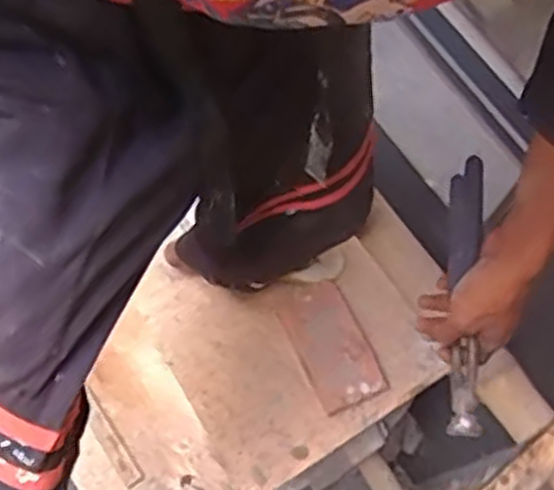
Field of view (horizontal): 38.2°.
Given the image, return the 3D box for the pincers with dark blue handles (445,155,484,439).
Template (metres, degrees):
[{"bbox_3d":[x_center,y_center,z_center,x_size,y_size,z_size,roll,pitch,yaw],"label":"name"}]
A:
[{"bbox_3d":[0.151,0.040,0.643,0.025,0.035,0.222,5,73,-1],"label":"pincers with dark blue handles"}]

